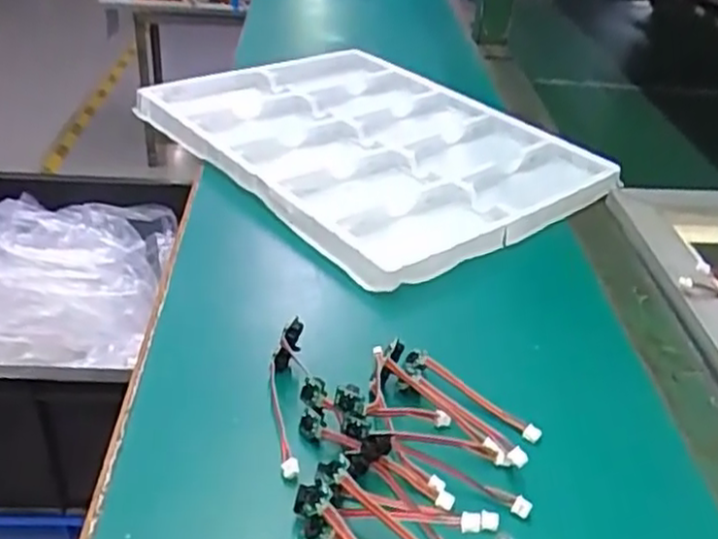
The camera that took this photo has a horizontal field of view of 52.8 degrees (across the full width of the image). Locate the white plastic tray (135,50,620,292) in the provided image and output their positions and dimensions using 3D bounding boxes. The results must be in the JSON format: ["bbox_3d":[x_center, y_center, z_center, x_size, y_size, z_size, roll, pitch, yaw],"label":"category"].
[{"bbox_3d":[0.000,-0.121,0.675,0.316,0.041,0.366,-20,40,-35],"label":"white plastic tray"}]

